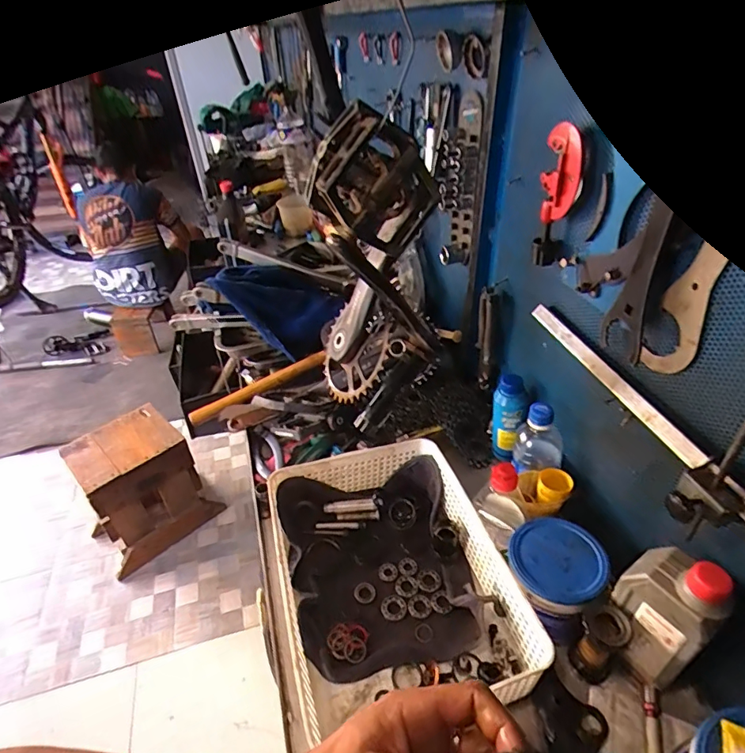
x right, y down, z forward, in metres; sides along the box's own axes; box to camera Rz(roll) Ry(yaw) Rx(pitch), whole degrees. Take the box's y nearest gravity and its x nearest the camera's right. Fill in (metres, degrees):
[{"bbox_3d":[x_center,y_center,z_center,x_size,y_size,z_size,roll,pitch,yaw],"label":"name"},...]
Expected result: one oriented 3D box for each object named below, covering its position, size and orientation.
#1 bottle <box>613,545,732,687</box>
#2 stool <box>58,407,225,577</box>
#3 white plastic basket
[{"bbox_3d":[0.284,0.228,0.465,0.054,0.155,0.081,-24,42,-25],"label":"bottle"},{"bbox_3d":[-0.783,0.378,1.604,0.254,0.422,0.355,27,47,34],"label":"stool"},{"bbox_3d":[0.021,0.236,0.574,0.250,0.081,0.326,-12,38,-11],"label":"white plastic basket"}]

